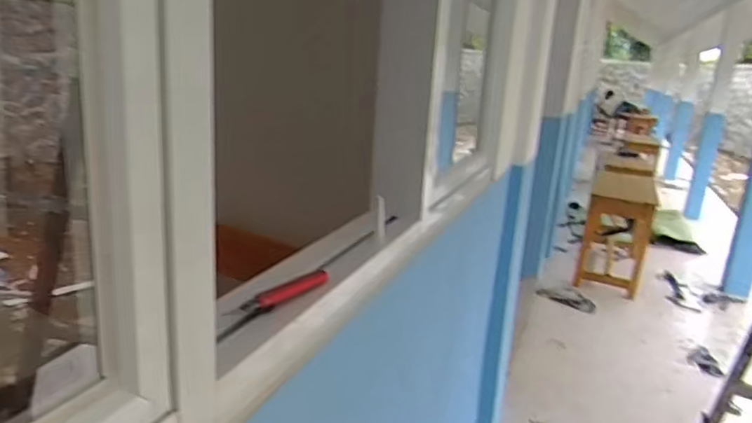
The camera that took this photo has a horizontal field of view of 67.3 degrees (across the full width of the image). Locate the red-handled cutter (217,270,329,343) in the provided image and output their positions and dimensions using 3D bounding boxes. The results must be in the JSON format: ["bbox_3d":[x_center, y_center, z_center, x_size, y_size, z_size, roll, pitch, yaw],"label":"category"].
[{"bbox_3d":[-0.112,0.100,0.642,0.026,0.026,0.175,14,18,30],"label":"red-handled cutter"}]

